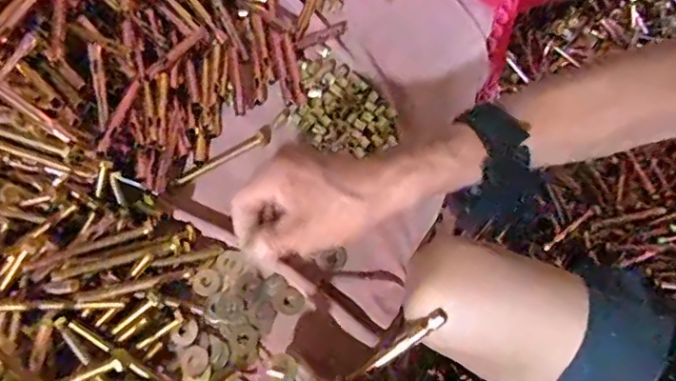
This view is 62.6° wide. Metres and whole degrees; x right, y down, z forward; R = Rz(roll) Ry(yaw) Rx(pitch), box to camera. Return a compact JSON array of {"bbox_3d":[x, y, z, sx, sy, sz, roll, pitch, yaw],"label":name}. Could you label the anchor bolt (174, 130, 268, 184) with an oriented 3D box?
[{"bbox_3d":[-0.114,-0.032,0.558,0.098,0.012,0.016,-31,70,-10],"label":"anchor bolt"}]

